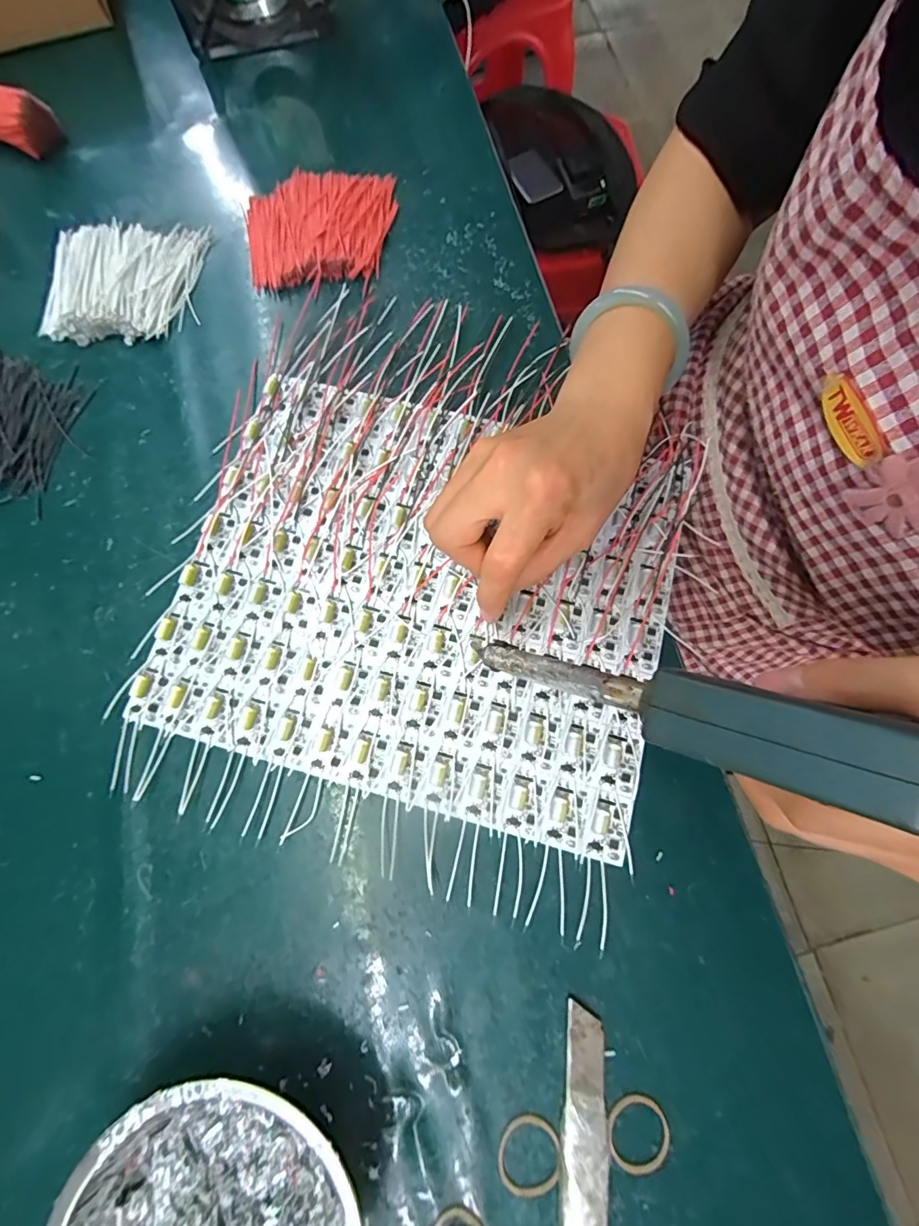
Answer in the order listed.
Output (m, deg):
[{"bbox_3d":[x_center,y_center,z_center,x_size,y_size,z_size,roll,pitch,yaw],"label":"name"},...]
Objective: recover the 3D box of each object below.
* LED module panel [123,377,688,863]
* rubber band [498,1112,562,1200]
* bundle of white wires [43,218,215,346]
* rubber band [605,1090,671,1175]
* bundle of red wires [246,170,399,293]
[{"bbox_3d":[-0.023,-0.017,0.294,0.283,0.010,0.236,15,76,4],"label":"LED module panel"},{"bbox_3d":[0.033,0.255,0.228,0.029,0.004,0.032,4,76,1],"label":"rubber band"},{"bbox_3d":[-0.244,-0.243,0.354,0.104,0.015,0.100,2,76,1],"label":"bundle of white wires"},{"bbox_3d":[0.085,0.247,0.231,0.030,0.005,0.030,0,76,0],"label":"rubber band"},{"bbox_3d":[-0.103,-0.286,0.361,0.110,0.013,0.093,-5,76,-1],"label":"bundle of red wires"}]

